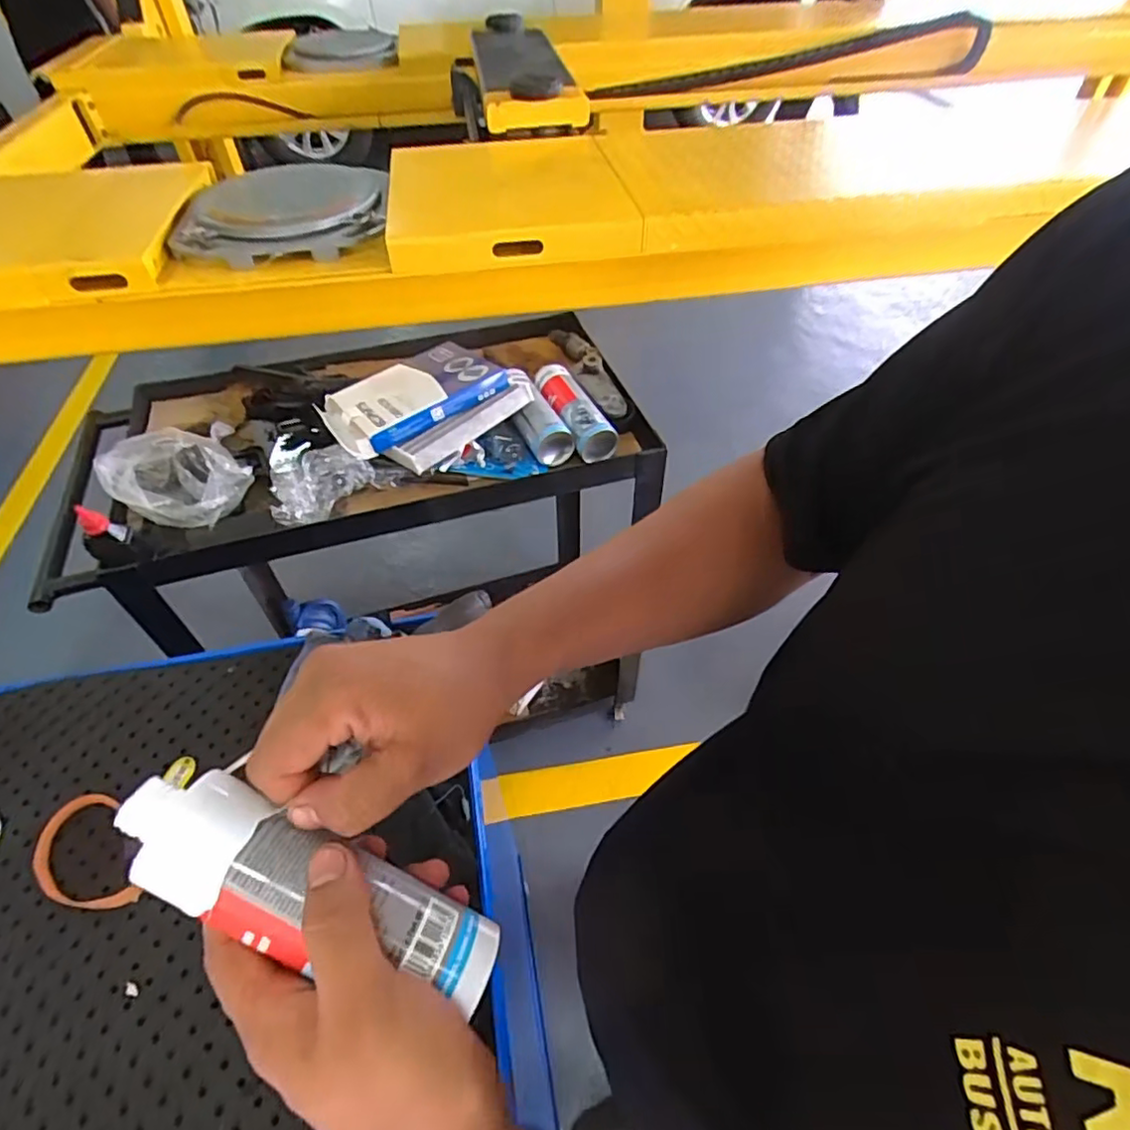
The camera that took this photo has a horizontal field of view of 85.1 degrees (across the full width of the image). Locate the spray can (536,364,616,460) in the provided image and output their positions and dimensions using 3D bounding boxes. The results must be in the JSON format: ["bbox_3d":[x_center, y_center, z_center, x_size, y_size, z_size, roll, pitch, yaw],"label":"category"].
[{"bbox_3d":[0.012,-0.250,1.000,0.065,0.059,0.193,-20,52,-15],"label":"spray can"}]

